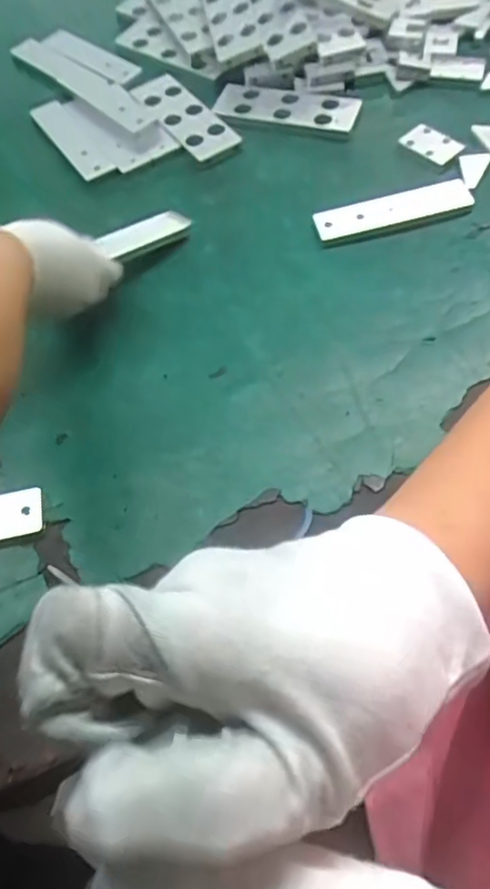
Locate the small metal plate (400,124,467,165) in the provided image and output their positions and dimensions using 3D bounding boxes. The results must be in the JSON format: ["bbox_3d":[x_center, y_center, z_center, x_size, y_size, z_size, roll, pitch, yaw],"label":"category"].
[{"bbox_3d":[0.200,-0.323,0.650,0.059,0.007,0.036,36,84,6],"label":"small metal plate"}]

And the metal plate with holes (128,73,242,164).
[{"bbox_3d":[-0.069,-0.385,0.707,0.061,0.011,0.153,-32,65,-12],"label":"metal plate with holes"}]

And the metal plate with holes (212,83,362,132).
[{"bbox_3d":[0.045,-0.393,0.707,0.175,0.010,0.059,16,68,19],"label":"metal plate with holes"}]

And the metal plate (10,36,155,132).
[{"bbox_3d":[-0.196,-0.450,0.747,0.045,0.011,0.246,-42,68,-16],"label":"metal plate"}]

